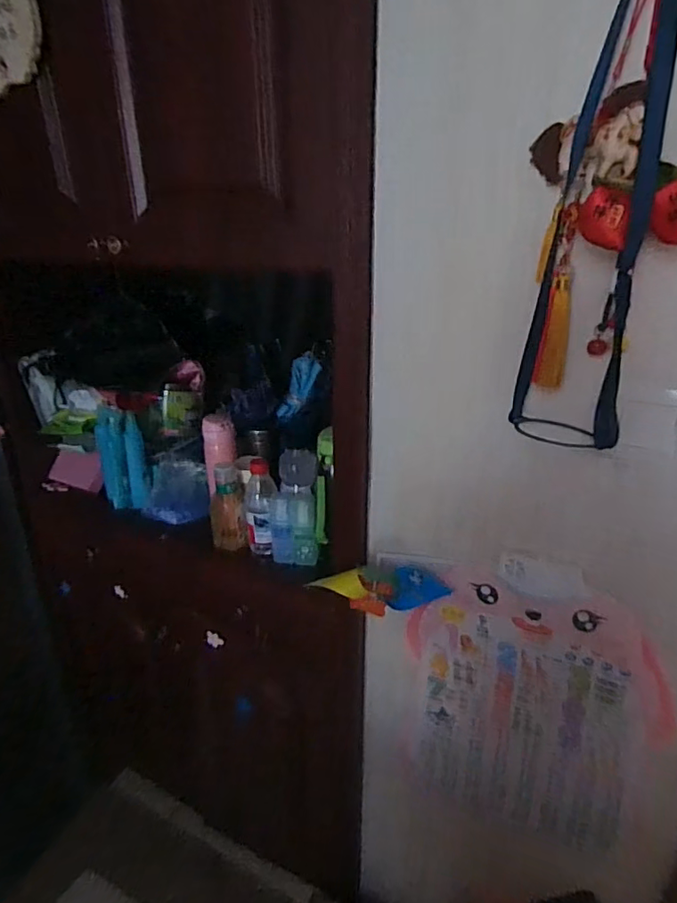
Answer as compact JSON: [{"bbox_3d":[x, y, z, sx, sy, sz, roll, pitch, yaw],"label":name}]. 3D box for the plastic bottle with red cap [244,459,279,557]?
[{"bbox_3d":[-0.140,0.103,0.981,0.057,0.162,0.069,-5,24,-10],"label":"plastic bottle with red cap"}]

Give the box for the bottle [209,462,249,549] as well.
[{"bbox_3d":[-0.205,0.106,1.003,0.062,0.152,0.052,-6,25,-13],"label":"bottle"}]

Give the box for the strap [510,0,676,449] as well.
[{"bbox_3d":[0.248,-0.224,0.520,0.109,0.457,0.074,10,26,22],"label":"strap"}]

